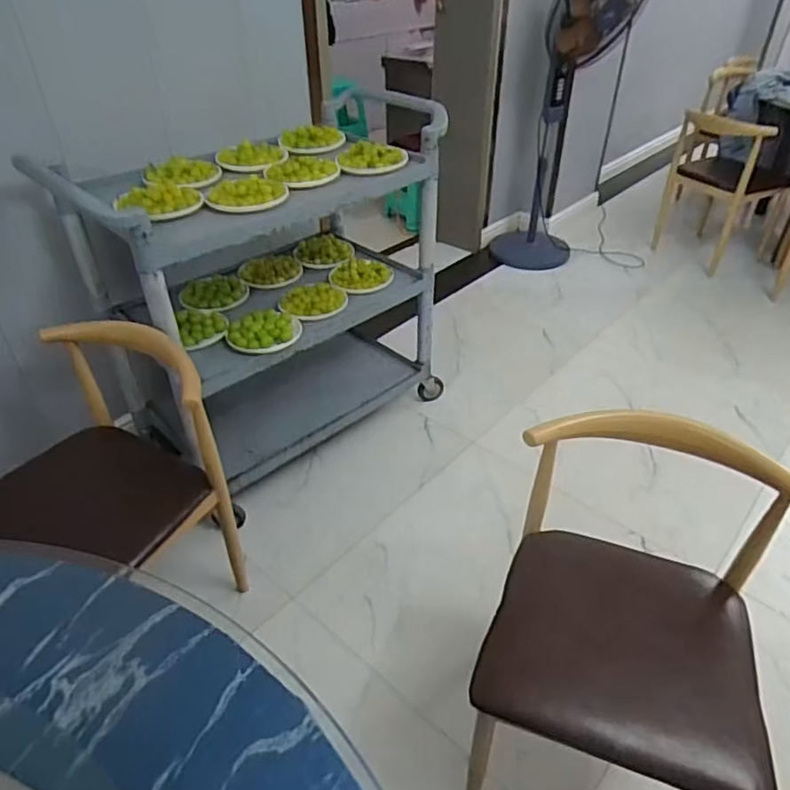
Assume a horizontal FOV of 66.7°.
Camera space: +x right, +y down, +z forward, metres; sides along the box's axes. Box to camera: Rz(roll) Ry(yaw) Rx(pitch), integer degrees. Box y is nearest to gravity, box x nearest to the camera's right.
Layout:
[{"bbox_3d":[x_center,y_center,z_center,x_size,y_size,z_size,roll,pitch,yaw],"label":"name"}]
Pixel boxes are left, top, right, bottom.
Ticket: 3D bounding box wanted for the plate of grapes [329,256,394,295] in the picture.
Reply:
[{"bbox_3d":[-0.110,-0.373,1.871,0.200,0.044,0.168,-22,45,-24],"label":"plate of grapes"}]

